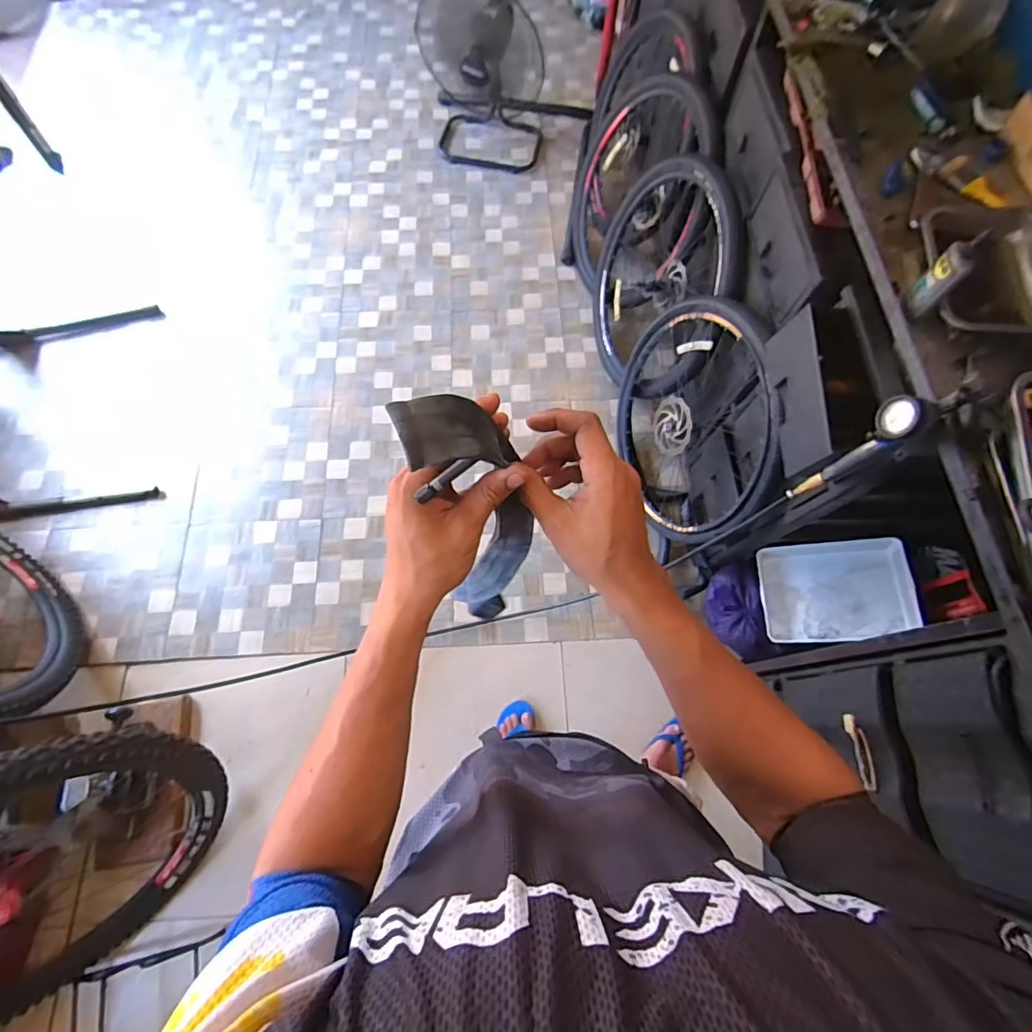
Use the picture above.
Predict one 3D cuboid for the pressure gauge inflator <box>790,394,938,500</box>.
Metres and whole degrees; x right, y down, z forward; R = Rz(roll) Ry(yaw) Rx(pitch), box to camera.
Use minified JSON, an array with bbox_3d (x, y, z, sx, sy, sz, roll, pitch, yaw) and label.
[{"bbox_3d":[0.535,-0.097,0.819,0.068,0.260,0.064,-35,75,-14],"label":"pressure gauge inflator"}]

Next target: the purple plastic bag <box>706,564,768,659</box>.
[{"bbox_3d":[0.587,0.248,1.374,0.121,0.121,0.233,-3,70,-3],"label":"purple plastic bag"}]

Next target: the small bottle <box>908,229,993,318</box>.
[{"bbox_3d":[0.627,-0.352,0.759,0.035,0.104,0.046,-40,76,-15],"label":"small bottle"}]

